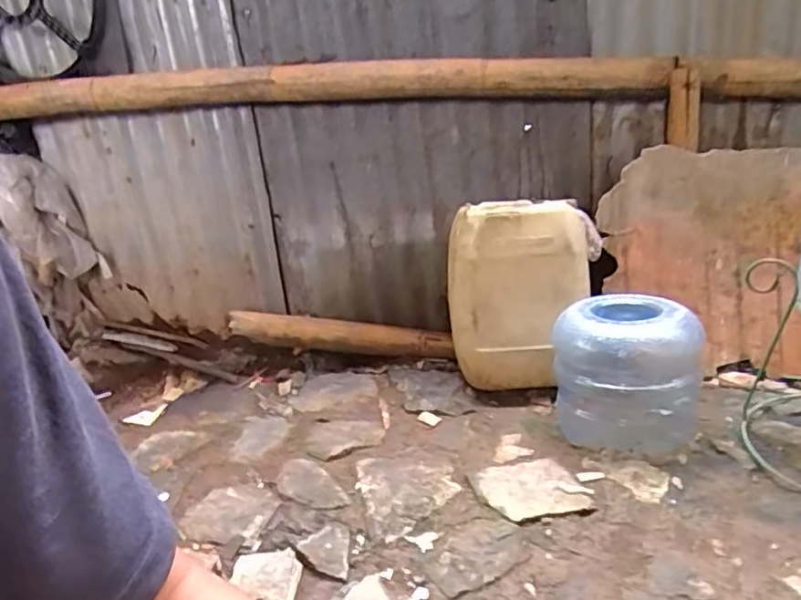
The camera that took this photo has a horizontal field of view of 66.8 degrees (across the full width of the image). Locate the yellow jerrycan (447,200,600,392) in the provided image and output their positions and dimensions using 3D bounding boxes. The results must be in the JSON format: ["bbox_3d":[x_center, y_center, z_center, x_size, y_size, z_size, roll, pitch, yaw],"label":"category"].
[{"bbox_3d":[0.259,-0.017,1.302,0.308,0.360,0.181,-3,21,14],"label":"yellow jerrycan"}]

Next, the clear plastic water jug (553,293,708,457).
[{"bbox_3d":[0.422,0.135,1.135,0.243,0.236,0.220,3,24,22],"label":"clear plastic water jug"}]

